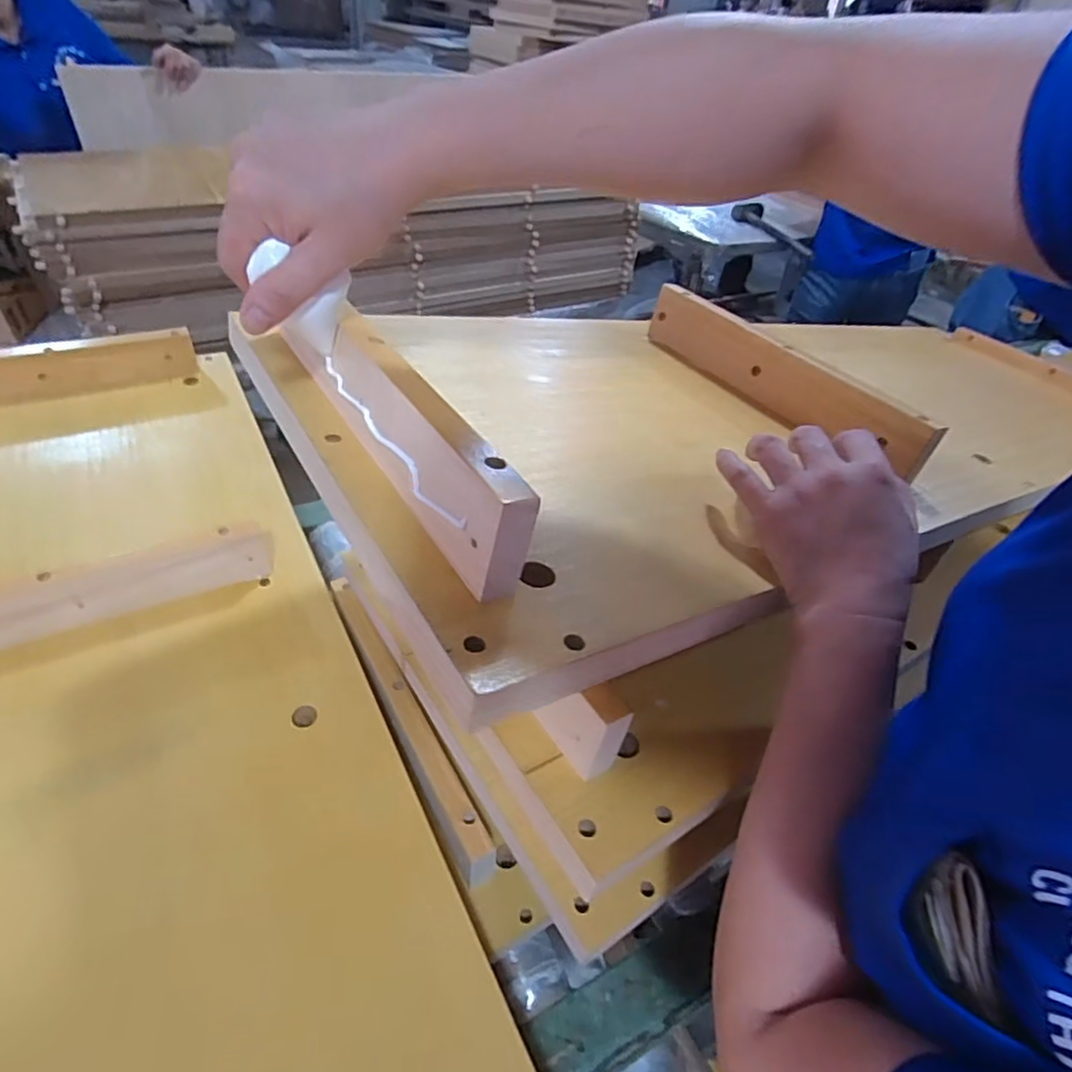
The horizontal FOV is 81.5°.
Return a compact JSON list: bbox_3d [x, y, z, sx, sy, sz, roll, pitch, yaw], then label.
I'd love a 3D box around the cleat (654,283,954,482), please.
[{"bbox_3d":[0.215,-0.150,0.568,0.022,0.059,0.311,-19,45,-27],"label":"cleat"}]

